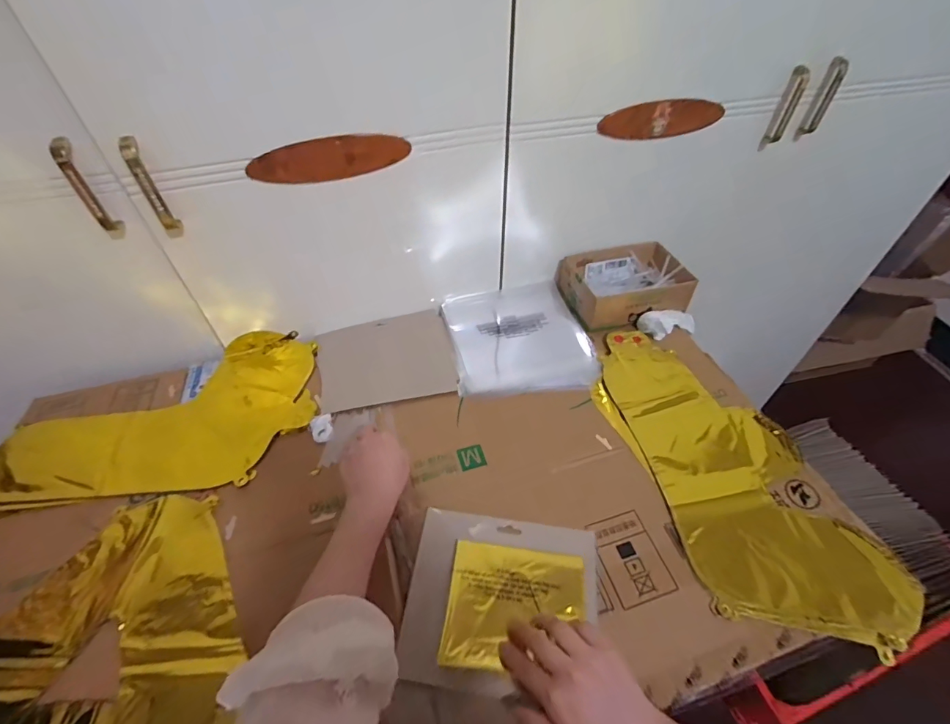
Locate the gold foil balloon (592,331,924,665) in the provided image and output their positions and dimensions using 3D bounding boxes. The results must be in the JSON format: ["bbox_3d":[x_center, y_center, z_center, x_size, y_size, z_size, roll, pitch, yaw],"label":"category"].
[{"bbox_3d":[0.312,0.123,0.563,0.214,0.029,0.429,-13,48,-11],"label":"gold foil balloon"}]

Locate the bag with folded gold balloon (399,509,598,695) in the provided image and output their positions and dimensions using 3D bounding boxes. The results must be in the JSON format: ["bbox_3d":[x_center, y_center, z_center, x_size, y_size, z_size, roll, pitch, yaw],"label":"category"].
[{"bbox_3d":[0.031,0.243,0.458,0.191,0.020,0.160,5,47,5],"label":"bag with folded gold balloon"}]

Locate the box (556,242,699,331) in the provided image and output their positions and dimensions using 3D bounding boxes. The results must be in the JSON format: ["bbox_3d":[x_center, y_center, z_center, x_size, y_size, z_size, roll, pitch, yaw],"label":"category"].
[{"bbox_3d":[0.255,-0.131,0.746,0.188,0.062,0.148,-14,49,-12],"label":"box"}]

